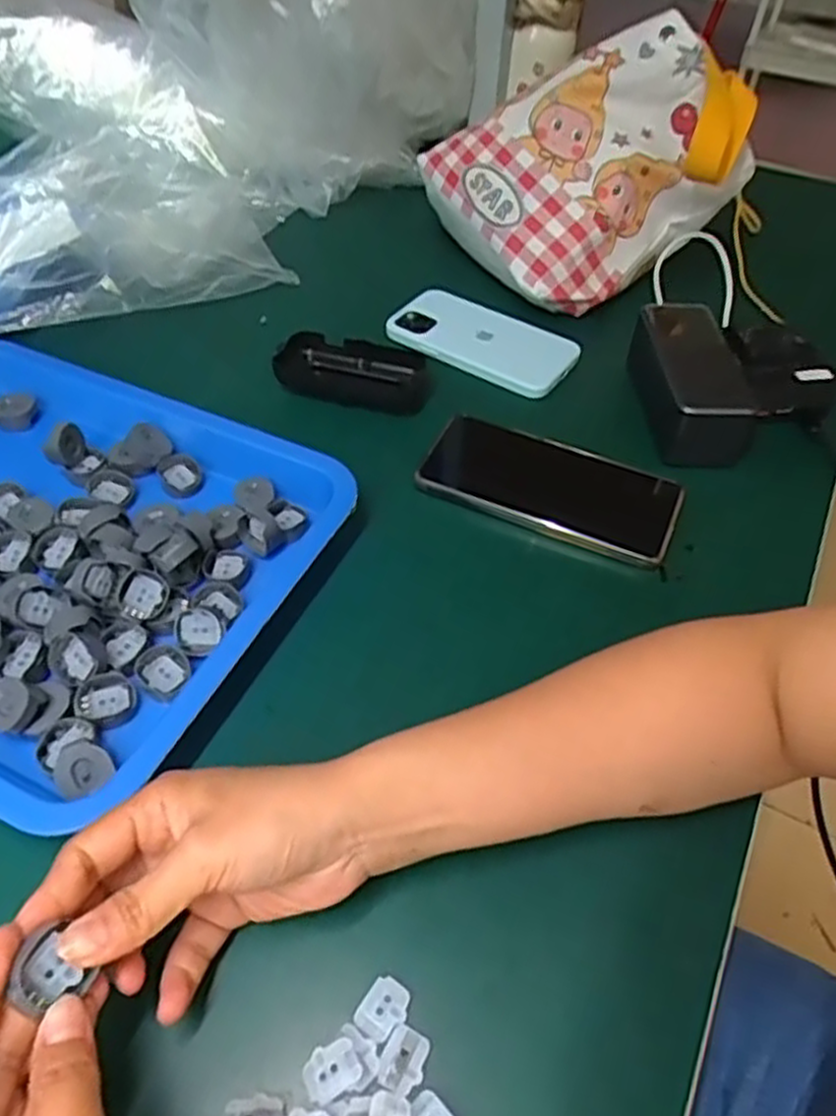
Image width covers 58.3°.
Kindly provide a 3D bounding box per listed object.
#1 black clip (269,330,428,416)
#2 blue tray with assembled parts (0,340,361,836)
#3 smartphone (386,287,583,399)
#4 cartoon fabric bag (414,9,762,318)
[{"bbox_3d":[-0.048,-0.140,0.568,0.111,0.028,0.052,13,50,6],"label":"black clip"},{"bbox_3d":[-0.243,-0.017,0.435,0.329,0.029,0.253,22,52,13],"label":"blue tray with assembled parts"},{"bbox_3d":[0.052,-0.175,0.604,0.145,0.018,0.073,28,54,18],"label":"smartphone"},{"bbox_3d":[0.151,-0.334,0.638,0.222,0.172,0.193,-21,53,-20],"label":"cartoon fabric bag"}]

